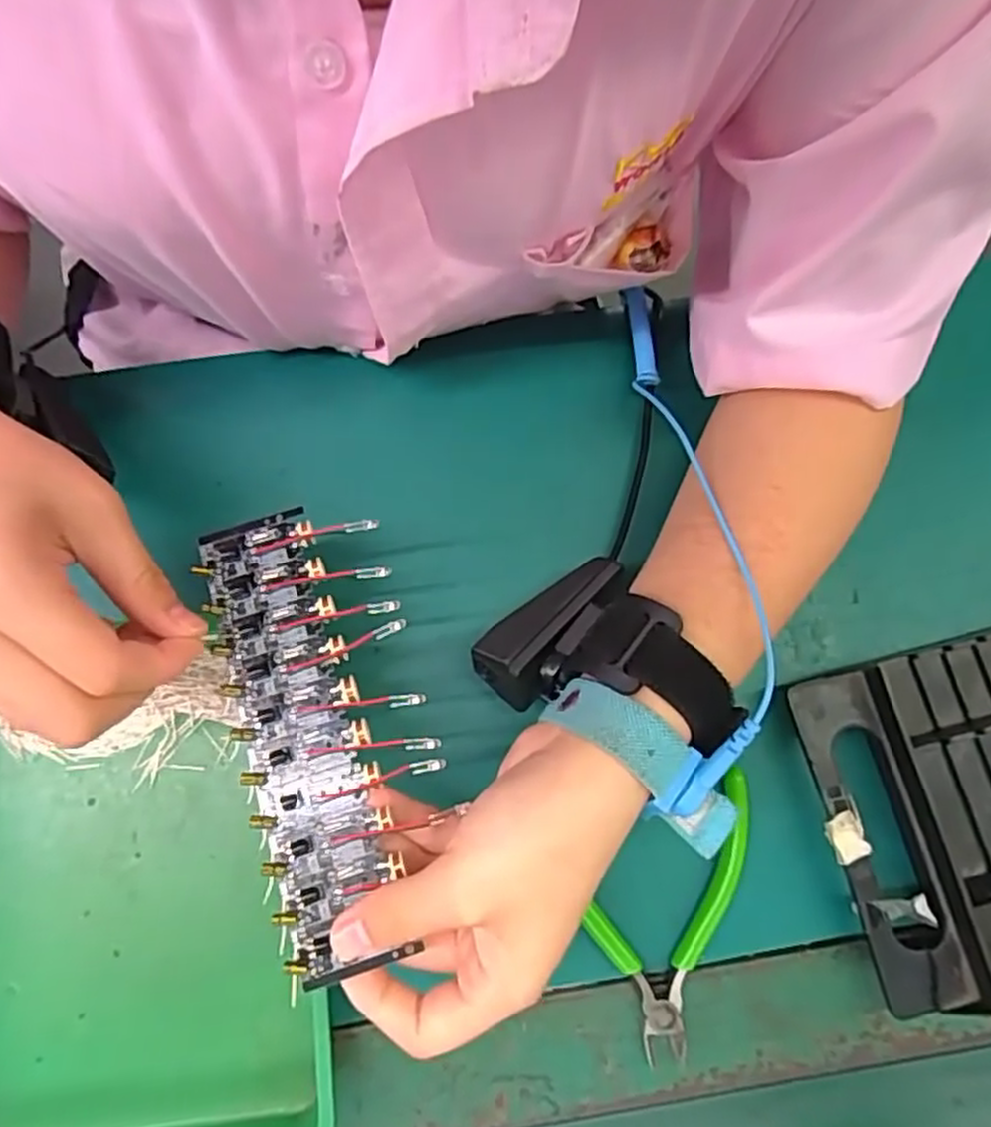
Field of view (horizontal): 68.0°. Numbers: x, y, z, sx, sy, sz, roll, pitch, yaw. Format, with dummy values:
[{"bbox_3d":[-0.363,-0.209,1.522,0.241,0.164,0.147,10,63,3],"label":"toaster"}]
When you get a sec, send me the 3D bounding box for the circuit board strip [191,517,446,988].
[{"bbox_3d":[-0.062,0.057,0.259,0.069,0.015,0.160,-12,76,-5],"label":"circuit board strip"}]

